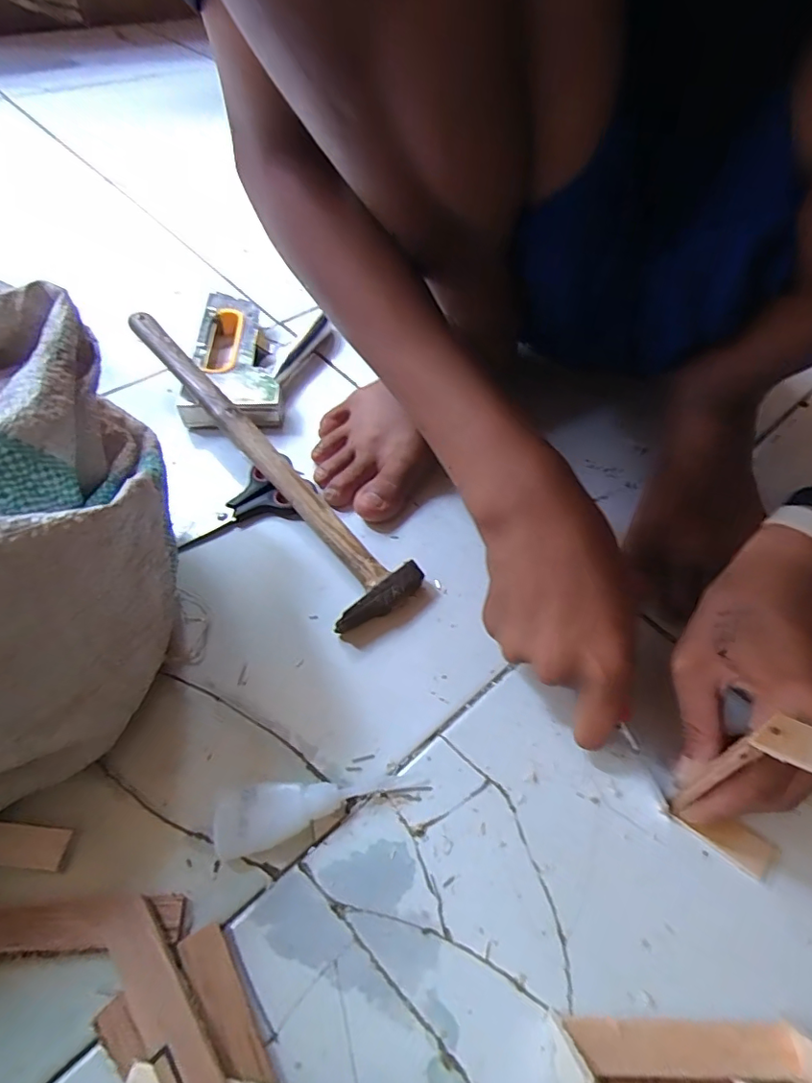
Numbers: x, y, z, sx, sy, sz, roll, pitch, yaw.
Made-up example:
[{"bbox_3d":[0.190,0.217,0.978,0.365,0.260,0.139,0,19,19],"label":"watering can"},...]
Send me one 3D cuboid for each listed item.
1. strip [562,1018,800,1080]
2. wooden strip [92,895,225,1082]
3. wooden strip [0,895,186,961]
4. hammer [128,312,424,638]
[{"bbox_3d":[0.117,0.214,0.228,0.093,0.008,0.019,1,53,-1],"label":"strip"},{"bbox_3d":[-0.098,0.193,0.221,0.022,0.006,0.100,-39,52,-23],"label":"wooden strip"},{"bbox_3d":[-0.153,0.175,0.244,0.098,0.005,0.020,-3,53,-4],"label":"wooden strip"},{"bbox_3d":[-0.107,-0.072,0.407,0.064,0.059,0.320,-30,59,-22],"label":"hammer"}]

